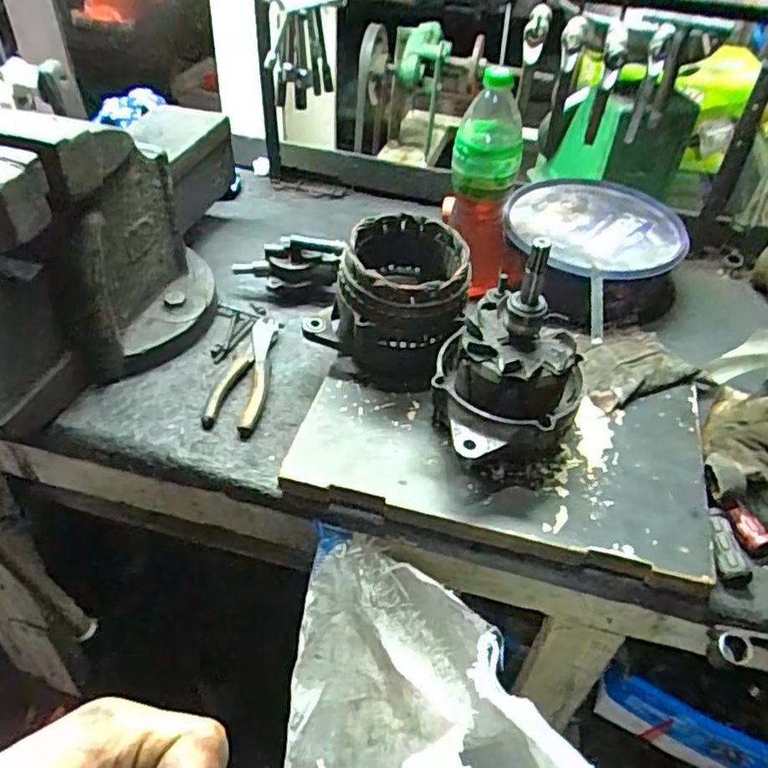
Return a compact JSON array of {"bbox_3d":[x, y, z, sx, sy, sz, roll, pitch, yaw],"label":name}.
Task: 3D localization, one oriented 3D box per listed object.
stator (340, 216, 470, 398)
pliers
[{"bbox_3d":[0.018,-0.081,0.669,0.124,0.136,0.124,8,43,4],"label":"stator"},{"bbox_3d":[-0.150,-0.016,0.700,0.057,0.020,0.176,4,43,0],"label":"pliers"}]

